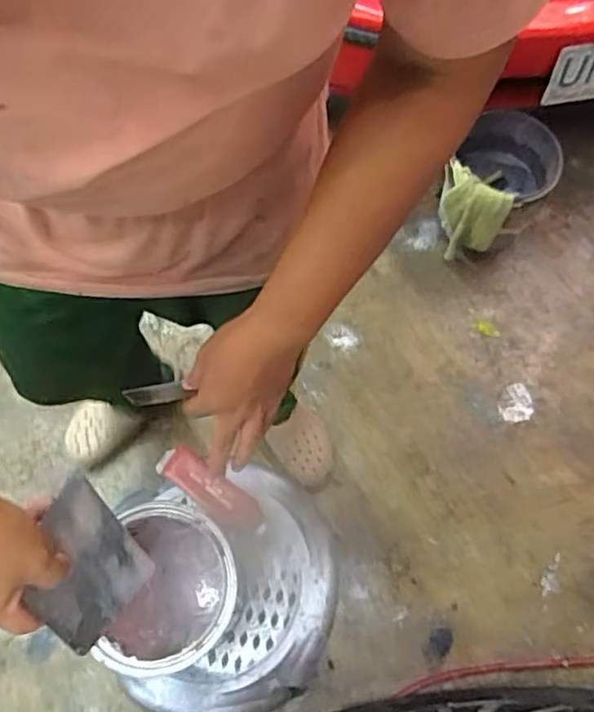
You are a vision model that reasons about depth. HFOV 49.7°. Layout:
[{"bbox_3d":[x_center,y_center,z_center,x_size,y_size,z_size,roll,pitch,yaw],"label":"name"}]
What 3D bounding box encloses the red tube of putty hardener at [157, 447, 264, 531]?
[{"bbox_3d":[-0.117,0.181,0.871,0.160,0.019,0.052,34,71,9],"label":"red tube of putty hardener"}]

